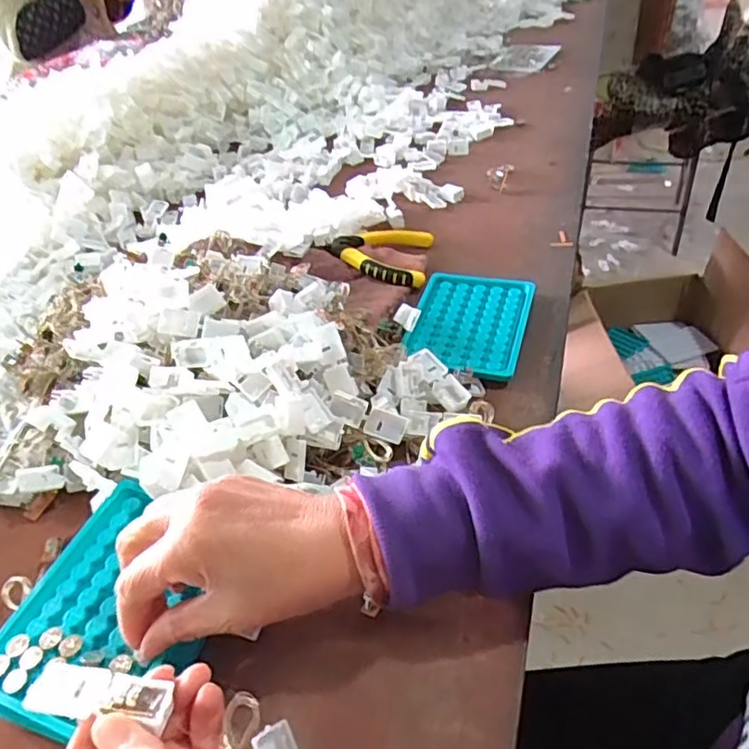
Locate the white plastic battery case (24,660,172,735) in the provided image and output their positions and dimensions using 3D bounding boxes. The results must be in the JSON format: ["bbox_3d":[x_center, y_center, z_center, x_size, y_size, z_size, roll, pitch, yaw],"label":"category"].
[{"bbox_3d":[-0.110,0.128,0.251,0.056,0.007,0.020,4,42,6],"label":"white plastic battery case"}]

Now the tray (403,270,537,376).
[{"bbox_3d":[0.081,-0.046,0.538,0.096,0.010,0.130,9,44,17],"label":"tray"}]

